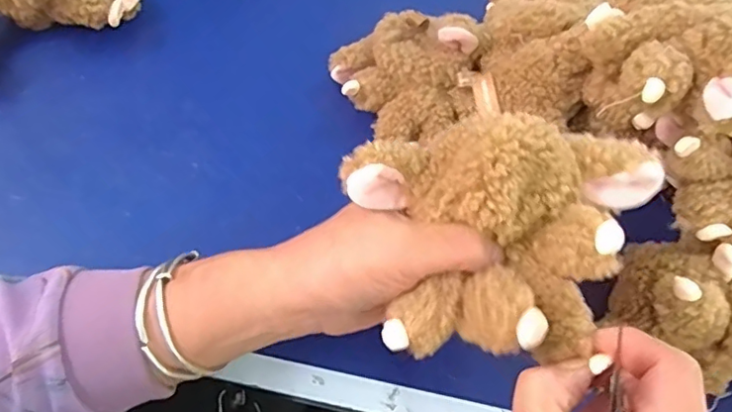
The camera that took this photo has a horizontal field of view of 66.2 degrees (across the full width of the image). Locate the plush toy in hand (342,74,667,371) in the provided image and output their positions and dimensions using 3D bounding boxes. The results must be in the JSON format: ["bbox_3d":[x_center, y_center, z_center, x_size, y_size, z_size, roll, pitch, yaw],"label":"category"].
[{"bbox_3d":[0.056,0.010,0.253,0.132,0.057,0.107,16,63,7],"label":"plush toy in hand"}]

